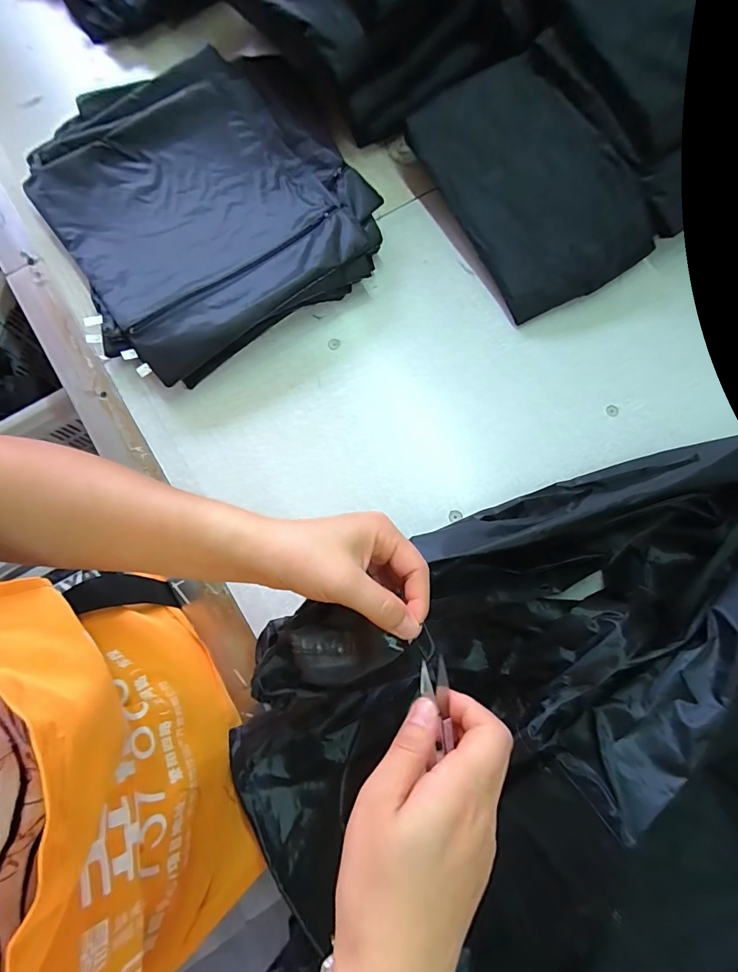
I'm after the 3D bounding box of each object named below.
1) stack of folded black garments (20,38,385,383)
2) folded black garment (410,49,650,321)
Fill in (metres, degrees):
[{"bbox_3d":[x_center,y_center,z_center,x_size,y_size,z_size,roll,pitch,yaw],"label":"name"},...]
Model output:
[{"bbox_3d":[-0.193,-0.340,0.493,0.352,0.031,0.390,-27,79,-7],"label":"stack of folded black garments"},{"bbox_3d":[0.190,-0.368,0.504,0.198,0.060,0.300,-31,79,-8],"label":"folded black garment"}]

